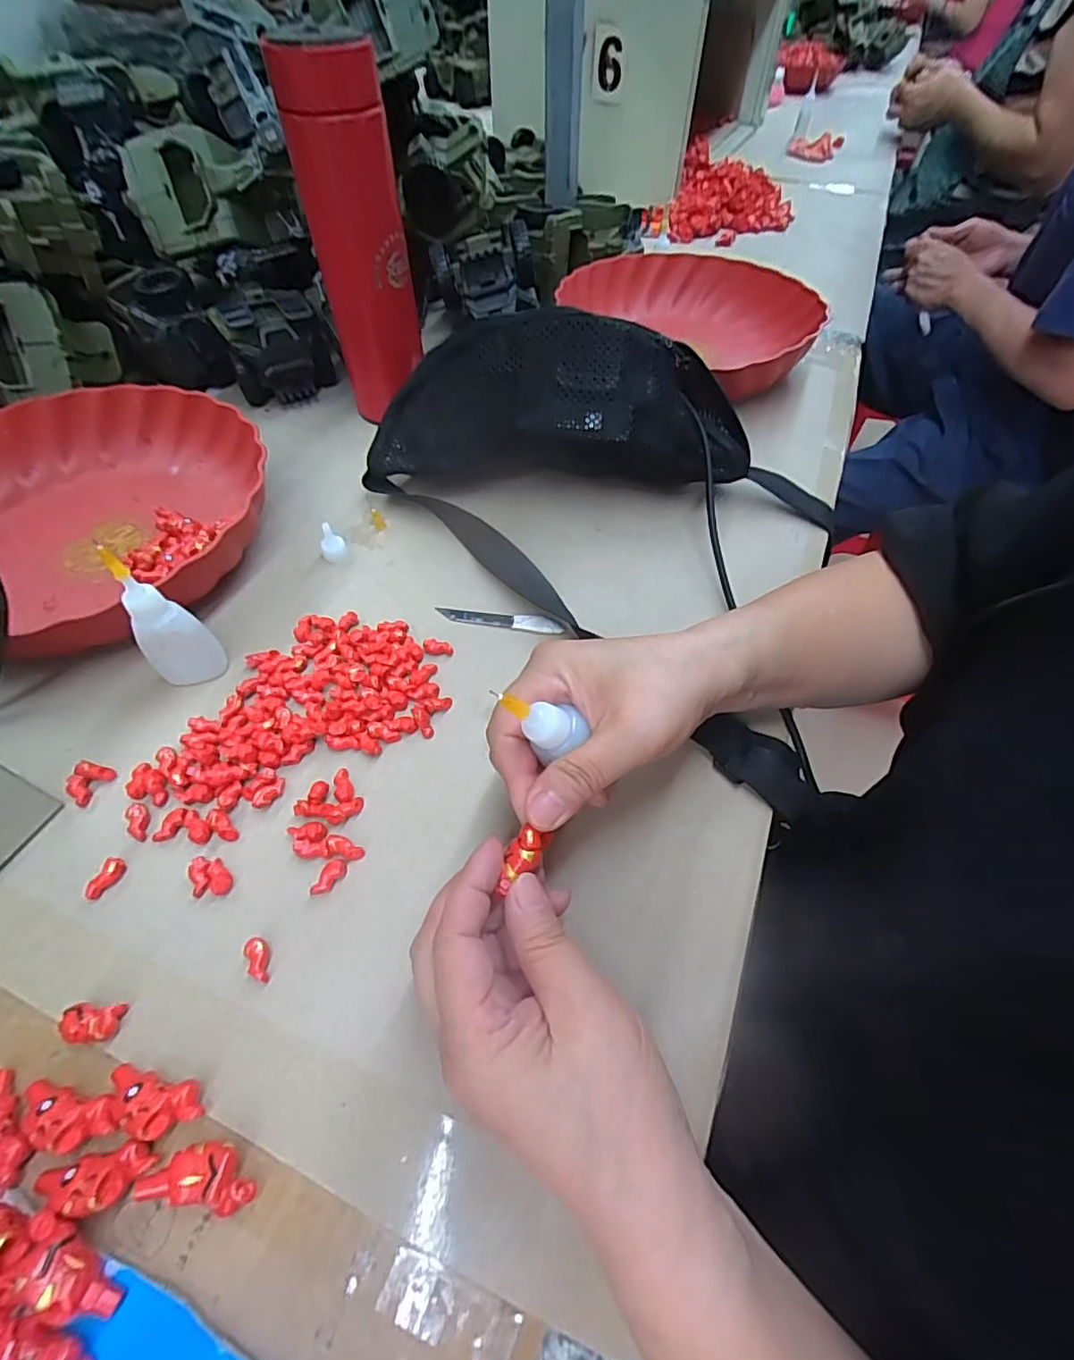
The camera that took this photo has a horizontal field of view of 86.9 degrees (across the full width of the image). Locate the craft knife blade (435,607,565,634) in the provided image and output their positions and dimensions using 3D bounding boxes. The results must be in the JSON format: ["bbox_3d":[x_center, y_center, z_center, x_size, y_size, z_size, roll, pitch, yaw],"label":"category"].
[{"bbox_3d":[-0.024,-0.039,0.359,0.080,0.005,0.010,10,55,5],"label":"craft knife blade"}]

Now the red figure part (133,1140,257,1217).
[{"bbox_3d":[-0.118,0.175,0.201,0.038,0.013,0.018,8,55,4],"label":"red figure part"}]

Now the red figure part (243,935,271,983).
[{"bbox_3d":[-0.119,0.120,0.244,0.010,0.006,0.019,-25,59,-18],"label":"red figure part"}]

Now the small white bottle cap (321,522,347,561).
[{"bbox_3d":[-0.138,-0.092,0.382,0.016,0.024,0.014,-19,58,-15],"label":"small white bottle cap"}]

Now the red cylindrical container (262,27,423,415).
[{"bbox_3d":[-0.124,-0.300,0.408,0.067,0.215,0.059,-11,56,-10],"label":"red cylindrical container"}]

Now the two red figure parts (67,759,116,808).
[{"bbox_3d":[-0.230,0.052,0.290,0.018,0.008,0.021,22,57,13],"label":"two red figure parts"}]

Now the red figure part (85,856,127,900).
[{"bbox_3d":[-0.200,0.092,0.263,0.008,0.007,0.019,21,56,12],"label":"red figure part"}]

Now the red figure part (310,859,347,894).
[{"bbox_3d":[-0.097,0.092,0.264,0.010,0.006,0.018,27,58,16],"label":"red figure part"}]

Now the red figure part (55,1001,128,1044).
[{"bbox_3d":[-0.178,0.137,0.227,0.018,0.013,0.014,0,55,-2],"label":"red figure part"}]

